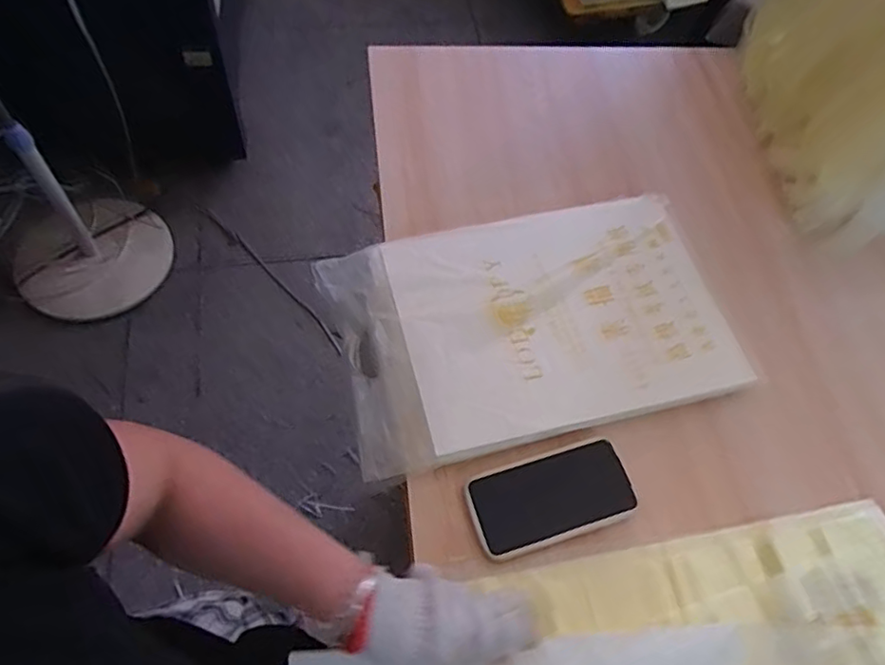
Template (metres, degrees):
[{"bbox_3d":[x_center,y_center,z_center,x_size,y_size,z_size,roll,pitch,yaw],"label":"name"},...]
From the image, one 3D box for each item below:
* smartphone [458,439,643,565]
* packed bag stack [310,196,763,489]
[{"bbox_3d":[0.109,0.166,0.615,0.162,0.013,0.084,-15,63,-11],"label":"smartphone"},{"bbox_3d":[0.104,-0.018,0.700,0.439,0.033,0.281,-15,63,-10],"label":"packed bag stack"}]

